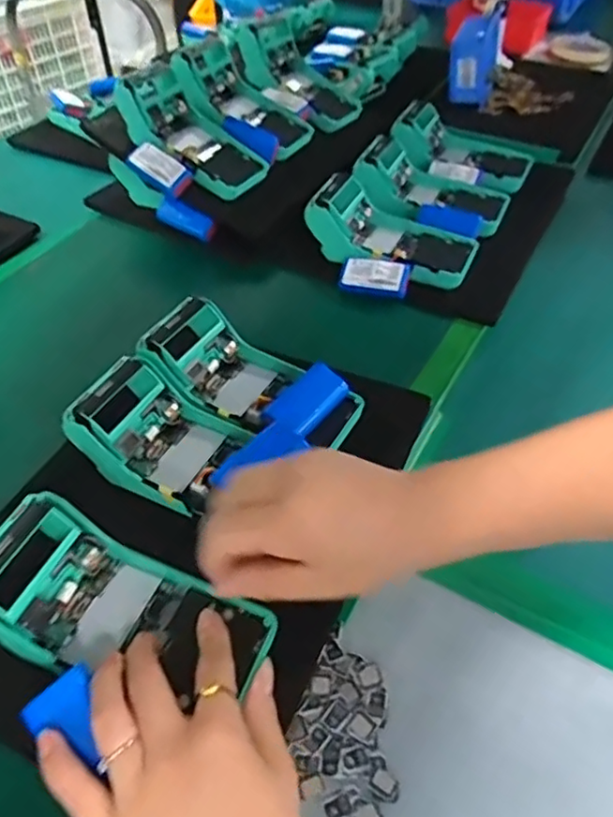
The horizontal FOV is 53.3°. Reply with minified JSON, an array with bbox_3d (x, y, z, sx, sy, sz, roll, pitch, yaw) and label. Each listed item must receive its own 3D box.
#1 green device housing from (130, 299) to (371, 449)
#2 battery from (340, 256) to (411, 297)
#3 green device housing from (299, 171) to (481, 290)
[{"bbox_3d":[-0.045,-0.018,0.489,0.170,0.057,0.078,31,53,8],"label":"green device housing"},{"bbox_3d":[0.068,-0.132,0.610,0.069,0.034,0.015,10,9,12],"label":"battery"},{"bbox_3d":[0.091,-0.178,0.638,0.167,0.085,0.086,17,49,17],"label":"green device housing"}]

